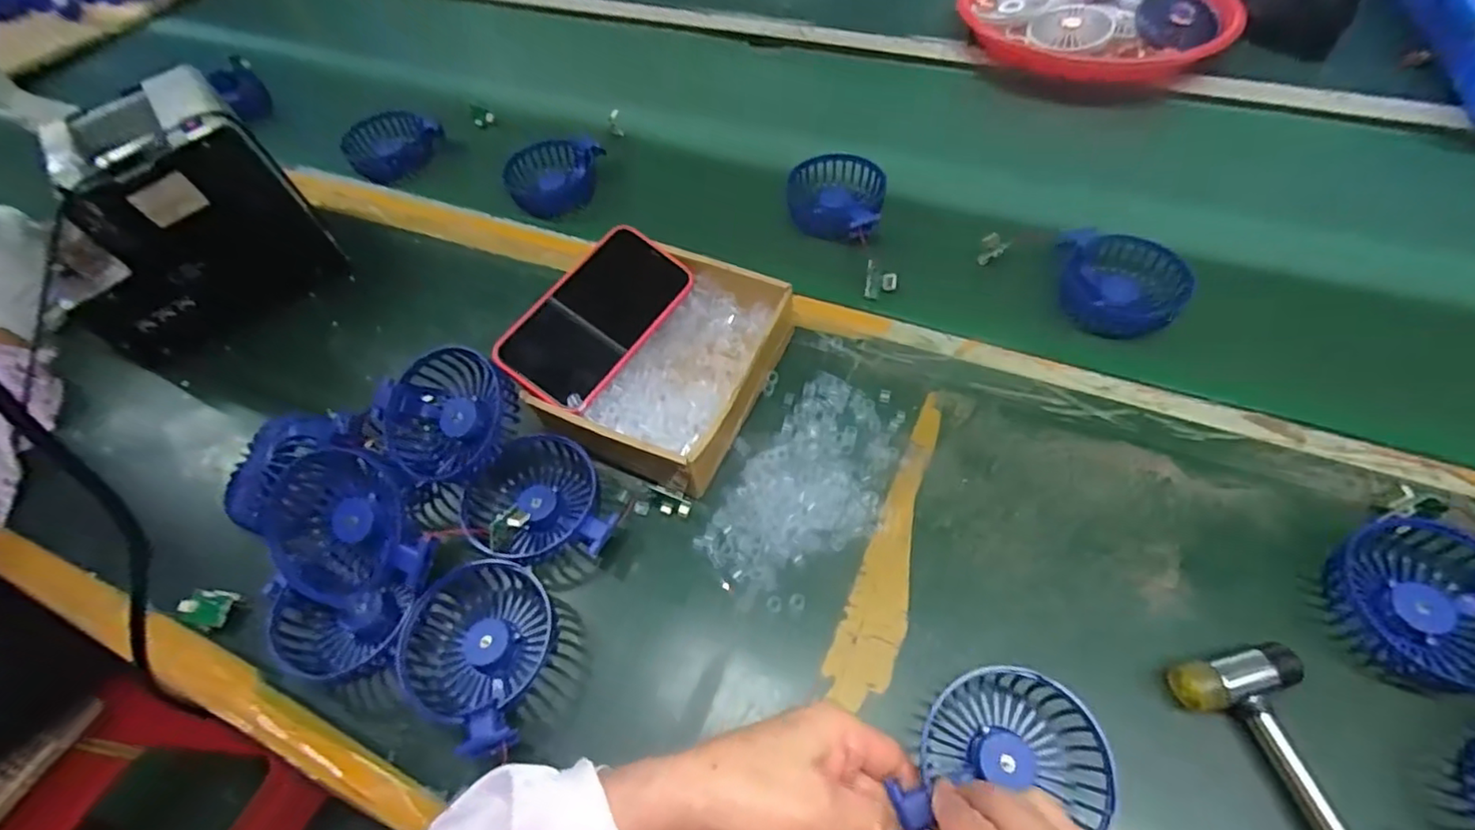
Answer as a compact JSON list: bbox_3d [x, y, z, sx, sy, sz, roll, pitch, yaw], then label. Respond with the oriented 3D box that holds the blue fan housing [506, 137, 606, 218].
[{"bbox_3d":[-0.189,-0.247,0.649,0.096,0.035,0.096,-11,56,-3],"label":"blue fan housing"}]

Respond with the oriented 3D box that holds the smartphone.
[{"bbox_3d":[-0.104,-0.075,0.469,0.078,0.012,0.149,36,65,0],"label":"smartphone"}]

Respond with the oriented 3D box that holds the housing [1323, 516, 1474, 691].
[{"bbox_3d":[0.391,0.103,0.349,0.088,0.030,0.085,-2,56,3],"label":"housing"}]

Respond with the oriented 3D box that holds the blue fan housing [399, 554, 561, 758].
[{"bbox_3d":[-0.159,0.147,0.390,0.094,0.039,0.119,-28,58,-13],"label":"blue fan housing"}]

